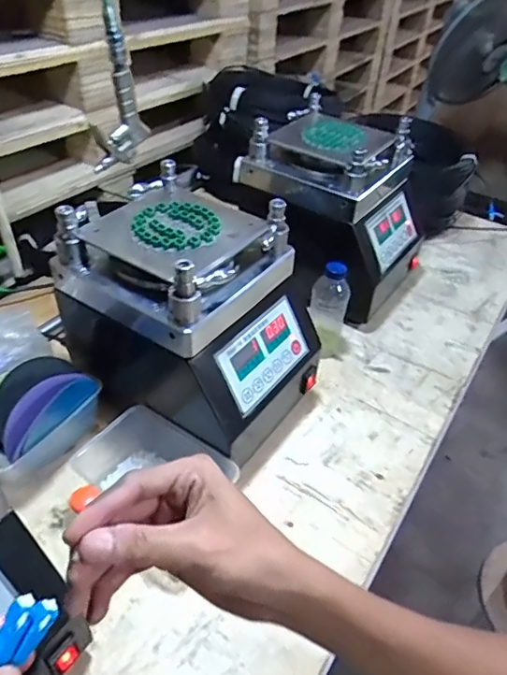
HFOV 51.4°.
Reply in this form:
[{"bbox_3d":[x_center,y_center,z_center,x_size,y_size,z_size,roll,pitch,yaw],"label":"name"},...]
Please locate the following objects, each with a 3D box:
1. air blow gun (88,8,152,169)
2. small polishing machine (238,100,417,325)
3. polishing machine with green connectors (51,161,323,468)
[{"bbox_3d":[-0.170,-0.294,0.644,0.047,0.163,0.075,18,43,14],"label":"air blow gun"},{"bbox_3d":[0.137,-0.233,0.927,0.291,0.250,0.237,29,47,24],"label":"small polishing machine"},{"bbox_3d":[-0.079,-0.020,0.699,0.285,0.280,0.220,30,47,25],"label":"polishing machine with green connectors"}]

